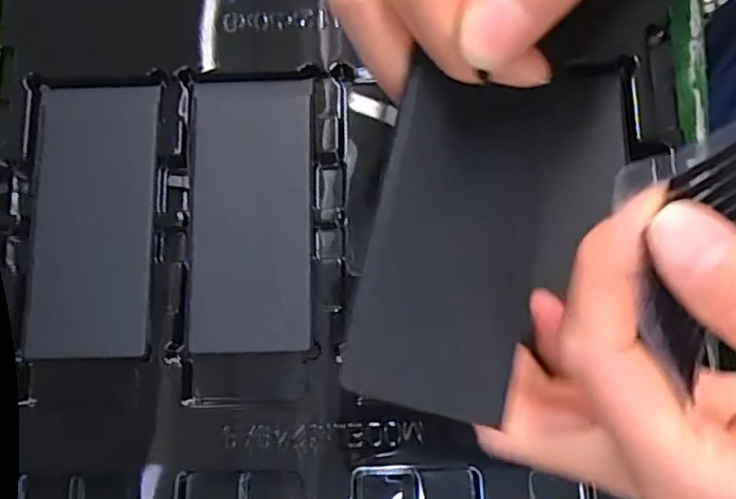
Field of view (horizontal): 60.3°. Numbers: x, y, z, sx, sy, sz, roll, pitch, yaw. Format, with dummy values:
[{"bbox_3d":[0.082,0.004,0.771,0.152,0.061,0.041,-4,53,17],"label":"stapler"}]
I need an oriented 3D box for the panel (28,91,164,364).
[{"bbox_3d":[-0.109,-0.013,0.249,0.049,0.004,0.108,-1,77,-1],"label":"panel"}]

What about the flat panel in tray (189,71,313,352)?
[{"bbox_3d":[-0.047,-0.015,0.249,0.048,0.007,0.108,-1,77,-1],"label":"flat panel in tray"}]

